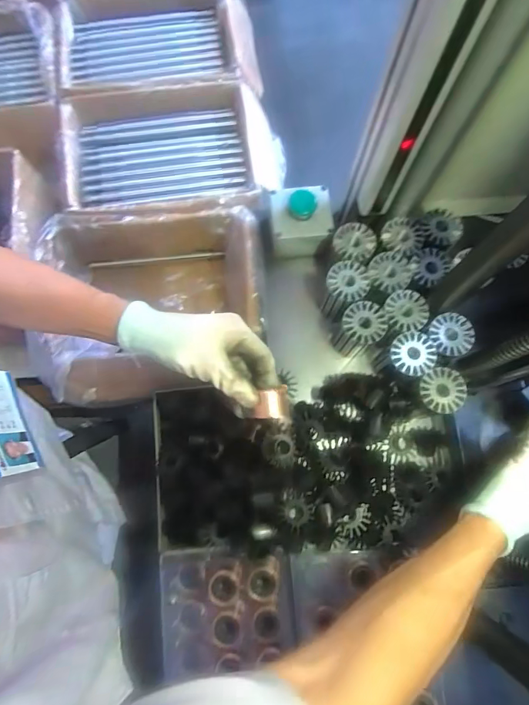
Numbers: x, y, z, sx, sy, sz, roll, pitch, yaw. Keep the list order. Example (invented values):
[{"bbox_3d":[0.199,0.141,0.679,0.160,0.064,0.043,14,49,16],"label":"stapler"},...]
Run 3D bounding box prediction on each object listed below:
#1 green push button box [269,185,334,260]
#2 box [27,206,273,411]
[{"bbox_3d":[0.048,-0.182,0.581,0.080,0.066,0.076,-6,76,-2],"label":"green push button box"},{"bbox_3d":[-0.154,-0.064,0.627,0.301,0.128,0.256,-5,76,-2],"label":"box"}]

